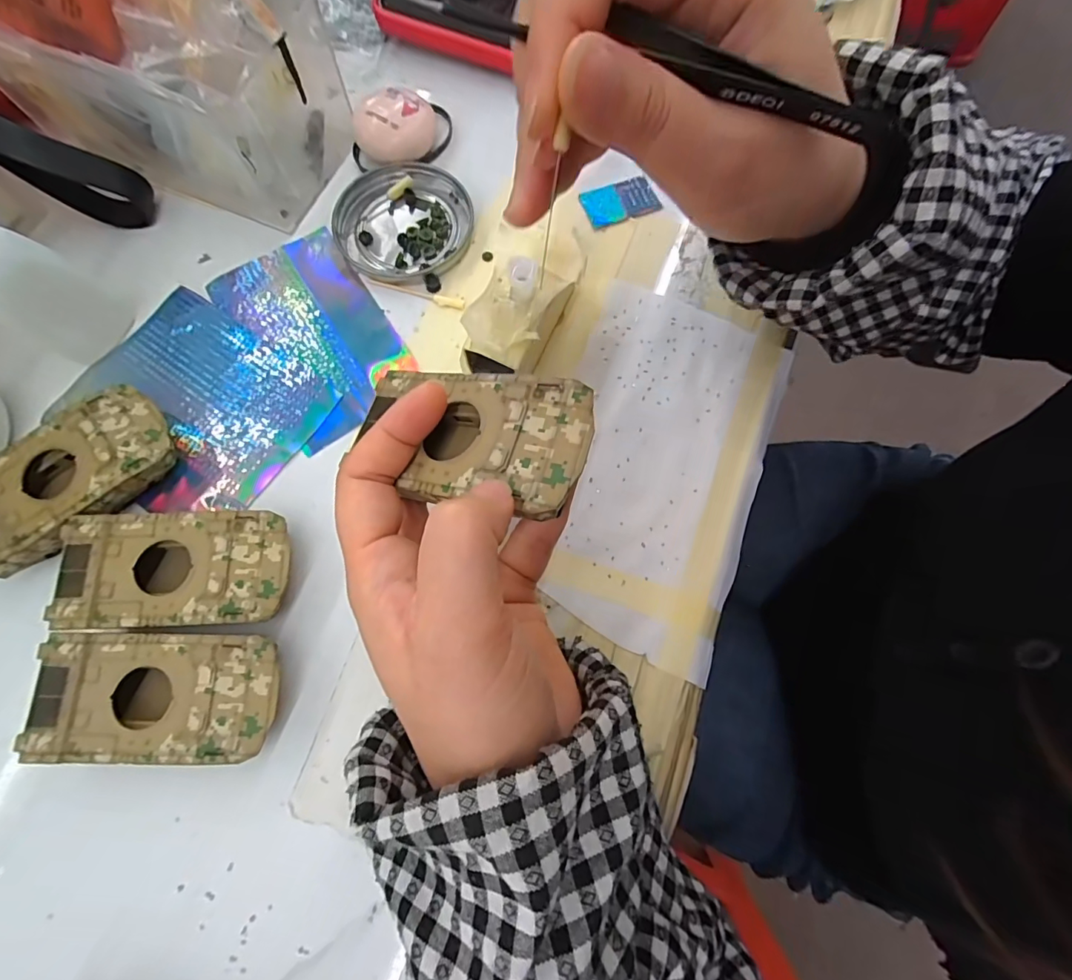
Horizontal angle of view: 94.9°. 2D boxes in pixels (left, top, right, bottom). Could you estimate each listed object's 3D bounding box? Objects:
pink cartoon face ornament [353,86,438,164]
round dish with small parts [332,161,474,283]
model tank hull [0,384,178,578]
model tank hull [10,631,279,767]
[{"bbox_3d":[-0.084,-0.217,0.294,0.043,0.023,0.039,16,76,3],"label":"pink cartoon face ornament"},{"bbox_3d":[-0.078,-0.158,0.290,0.076,0.010,0.076,0,76,-1],"label":"round dish with small parts"},{"bbox_3d":[-0.221,-0.006,0.239,0.095,0.025,0.053,-41,80,-10],"label":"model tank hull"},{"bbox_3d":[-0.158,0.088,0.214,0.093,0.025,0.050,1,76,0],"label":"model tank hull"}]

